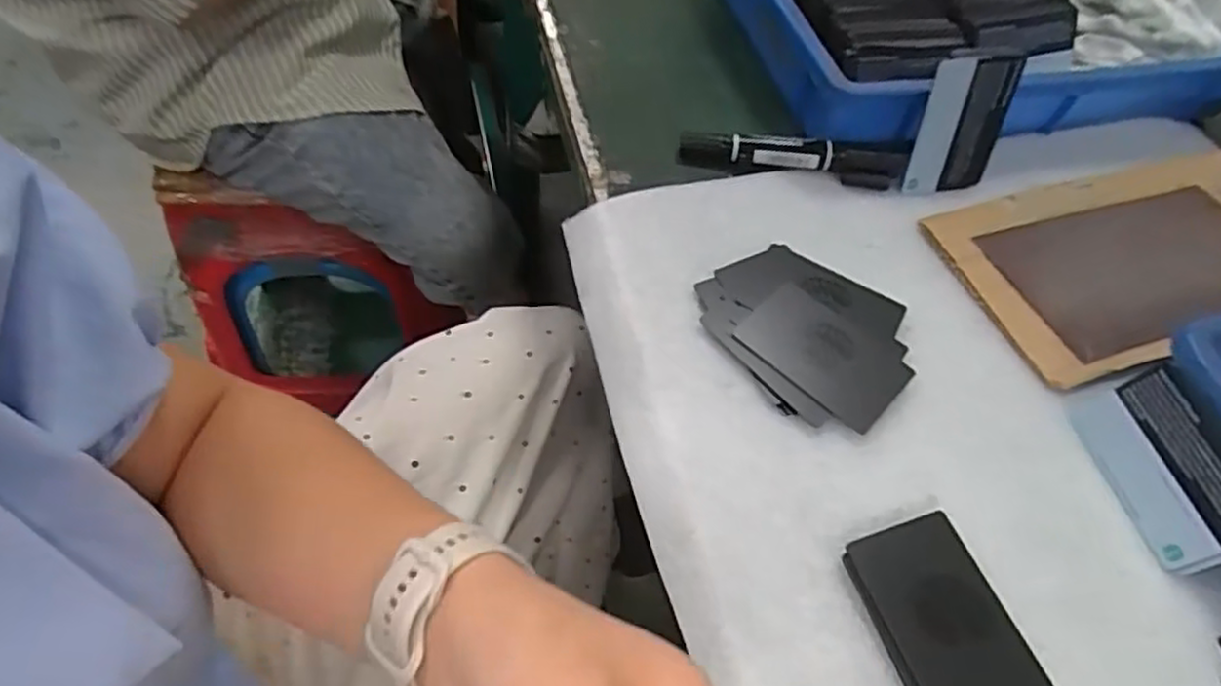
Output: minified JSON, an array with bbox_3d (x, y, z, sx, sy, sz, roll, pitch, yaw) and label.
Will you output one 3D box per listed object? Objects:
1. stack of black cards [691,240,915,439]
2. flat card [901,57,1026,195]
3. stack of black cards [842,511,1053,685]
[{"bbox_3d":[0.111,-0.008,0.394,0.095,0.007,0.114,-30,63,-21],"label":"stack of black cards"},{"bbox_3d":[0.223,-0.137,0.451,0.064,0.086,0.007,-9,41,-12],"label":"flat card"},{"bbox_3d":[0.144,0.122,0.308,0.056,0.009,0.088,-15,58,-13],"label":"stack of black cards"}]

